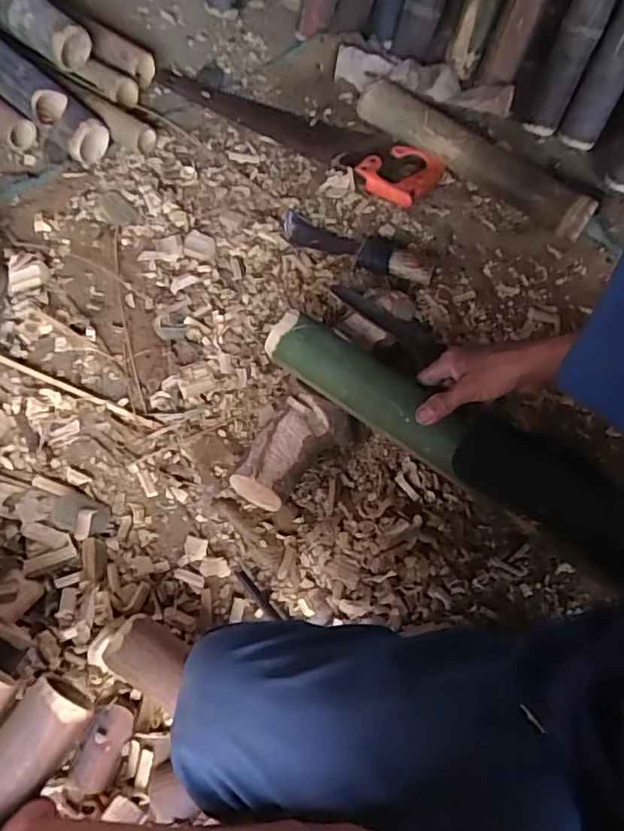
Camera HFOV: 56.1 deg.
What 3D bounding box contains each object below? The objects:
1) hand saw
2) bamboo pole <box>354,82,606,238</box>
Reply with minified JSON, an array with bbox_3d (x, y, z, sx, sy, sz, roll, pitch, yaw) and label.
[{"bbox_3d":[-0.018,-0.493,0.978,0.506,0.031,0.139,31,66,11],"label":"hand saw"},{"bbox_3d":[0.251,-0.407,0.917,0.406,0.078,0.055,35,66,13],"label":"bamboo pole"}]

